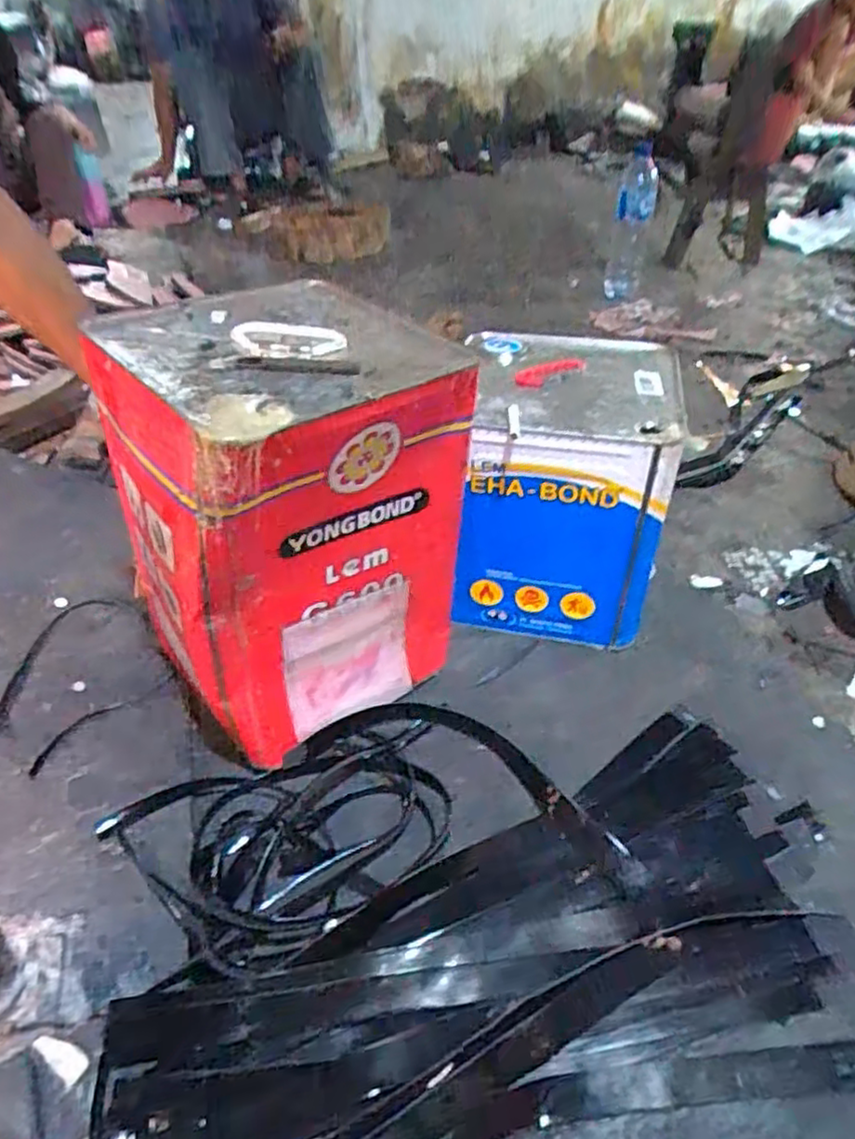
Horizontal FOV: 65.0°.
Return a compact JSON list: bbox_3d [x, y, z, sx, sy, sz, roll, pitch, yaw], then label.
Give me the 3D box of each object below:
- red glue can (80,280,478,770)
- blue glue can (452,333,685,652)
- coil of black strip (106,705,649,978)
[{"bbox_3d":[-0.126,-0.043,0.630,0.266,0.351,0.250,-25,47,-26],"label":"red glue can"},{"bbox_3d":[0.152,-0.089,0.770,0.206,0.276,0.247,8,42,10],"label":"blue glue can"},{"bbox_3d":[-0.056,0.215,0.589,0.413,0.029,0.206,-9,42,-10],"label":"coil of black strip"}]

